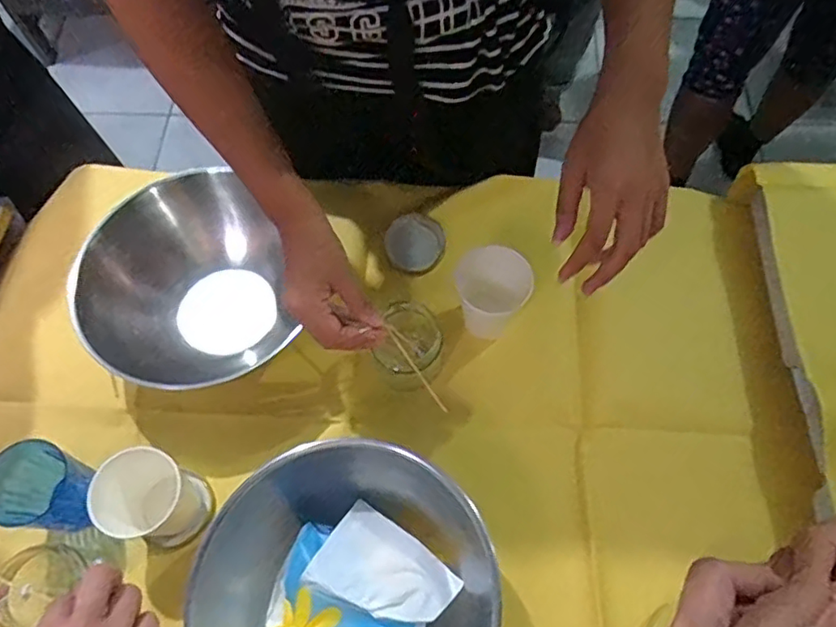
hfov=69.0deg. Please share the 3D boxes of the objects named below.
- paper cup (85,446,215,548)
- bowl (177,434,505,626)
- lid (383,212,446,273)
[{"bbox_3d":[-0.242,0.168,0.553,0.081,0.079,0.072,31,70,13],"label":"paper cup"},{"bbox_3d":[-0.059,0.231,0.510,0.238,0.093,0.233,42,73,16],"label":"bowl"},{"bbox_3d":[-0.003,-0.081,0.700,0.067,0.006,0.065,0,91,-9],"label":"lid"}]

